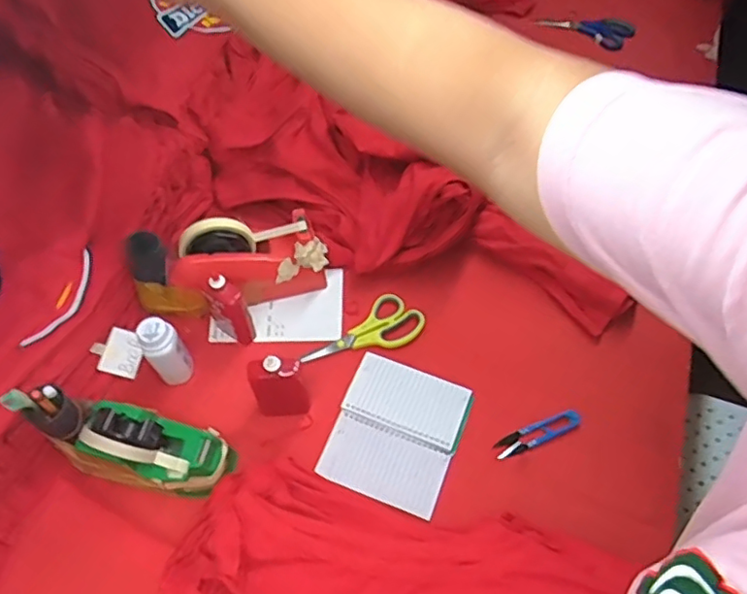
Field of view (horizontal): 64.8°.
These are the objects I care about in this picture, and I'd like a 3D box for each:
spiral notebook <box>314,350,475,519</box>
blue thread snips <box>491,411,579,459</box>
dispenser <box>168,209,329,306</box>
[{"bbox_3d":[0.027,0.149,0.667,0.135,0.010,0.154,18,60,15],"label":"spiral notebook"},{"bbox_3d":[0.188,0.154,0.670,0.107,0.006,0.024,-21,58,-10],"label":"blue thread snips"},{"bbox_3d":[-0.153,-0.050,0.730,0.181,0.113,0.064,-13,57,-5],"label":"dispenser"}]

